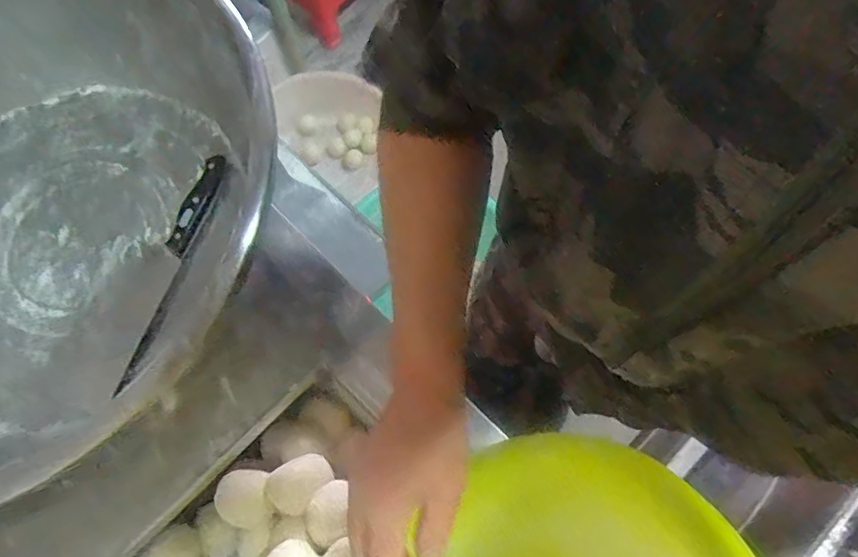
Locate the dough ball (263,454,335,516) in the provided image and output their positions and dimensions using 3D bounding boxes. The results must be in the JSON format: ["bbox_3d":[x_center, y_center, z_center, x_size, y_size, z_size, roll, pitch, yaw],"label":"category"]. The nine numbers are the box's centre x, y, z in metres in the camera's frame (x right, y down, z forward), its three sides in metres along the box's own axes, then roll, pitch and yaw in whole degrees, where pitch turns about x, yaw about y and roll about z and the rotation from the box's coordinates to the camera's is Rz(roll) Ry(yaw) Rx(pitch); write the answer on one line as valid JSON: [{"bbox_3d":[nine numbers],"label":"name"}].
[{"bbox_3d":[-0.127,0.202,0.510,0.067,0.030,0.048,-25,73,-8],"label":"dough ball"}]

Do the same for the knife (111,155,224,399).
[{"bbox_3d":[-0.280,-0.015,0.564,0.033,0.021,0.269,16,72,6],"label":"knife"}]

